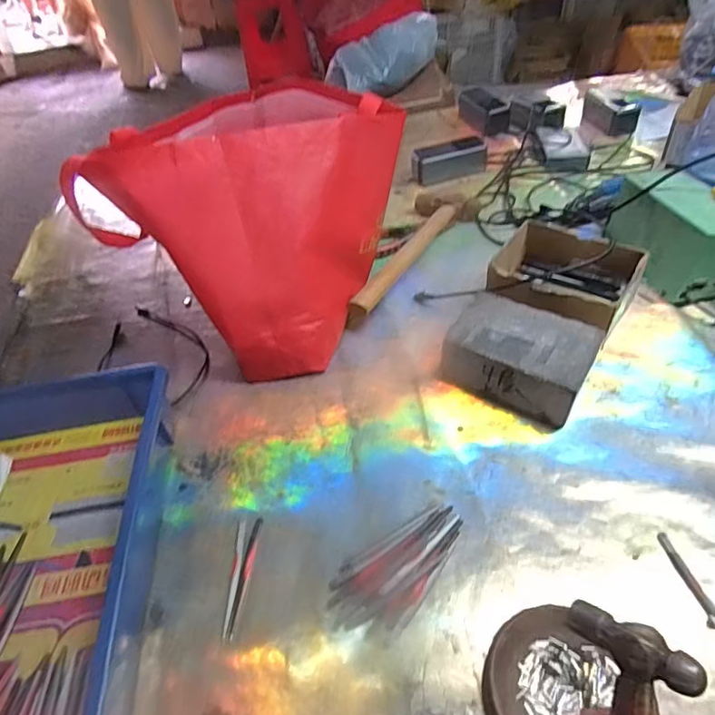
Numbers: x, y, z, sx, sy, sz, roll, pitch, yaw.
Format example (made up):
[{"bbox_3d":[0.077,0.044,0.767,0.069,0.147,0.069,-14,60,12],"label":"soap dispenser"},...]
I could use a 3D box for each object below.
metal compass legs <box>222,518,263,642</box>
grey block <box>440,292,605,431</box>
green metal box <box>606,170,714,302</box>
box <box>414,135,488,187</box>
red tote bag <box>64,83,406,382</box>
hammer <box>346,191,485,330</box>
[{"bbox_3d":[-0.106,0.199,0.472,0.021,0.004,0.105,-2,46,5],"label":"metal compass legs"},{"bbox_3d":[0.179,-0.001,0.577,0.147,0.063,0.110,23,53,26],"label":"grey block"},{"bbox_3d":[0.418,-0.165,0.675,0.106,0.099,0.159,-12,46,-4],"label":"green metal box"},{"bbox_3d":[0.166,-0.359,0.933,0.137,0.046,0.055,-16,46,-7],"label":"box"},{"bbox_3d":[-0.125,-0.175,0.661,0.277,0.243,0.311,18,51,23],"label":"red tote bag"},{"bbox_3d":[0.067,-0.166,0.761,0.100,0.051,0.332,25,54,28],"label":"hammer"}]

